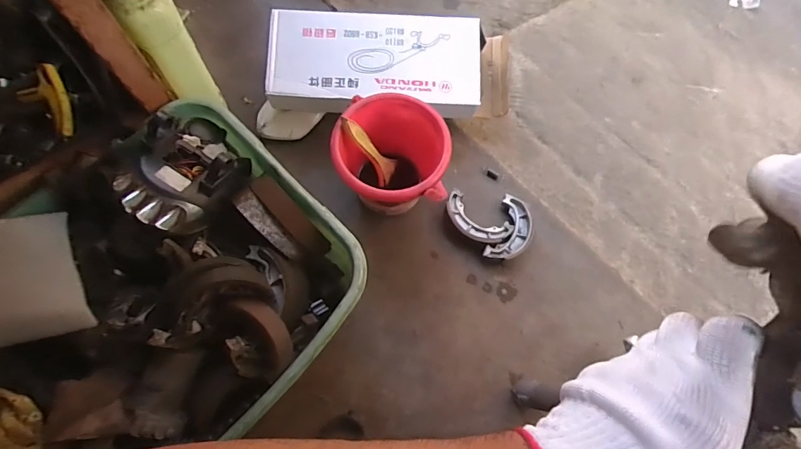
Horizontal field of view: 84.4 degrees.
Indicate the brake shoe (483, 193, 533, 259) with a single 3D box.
[{"bbox_3d":[0.162,0.010,0.647,0.053,0.020,0.100,22,71,6],"label":"brake shoe"}]

